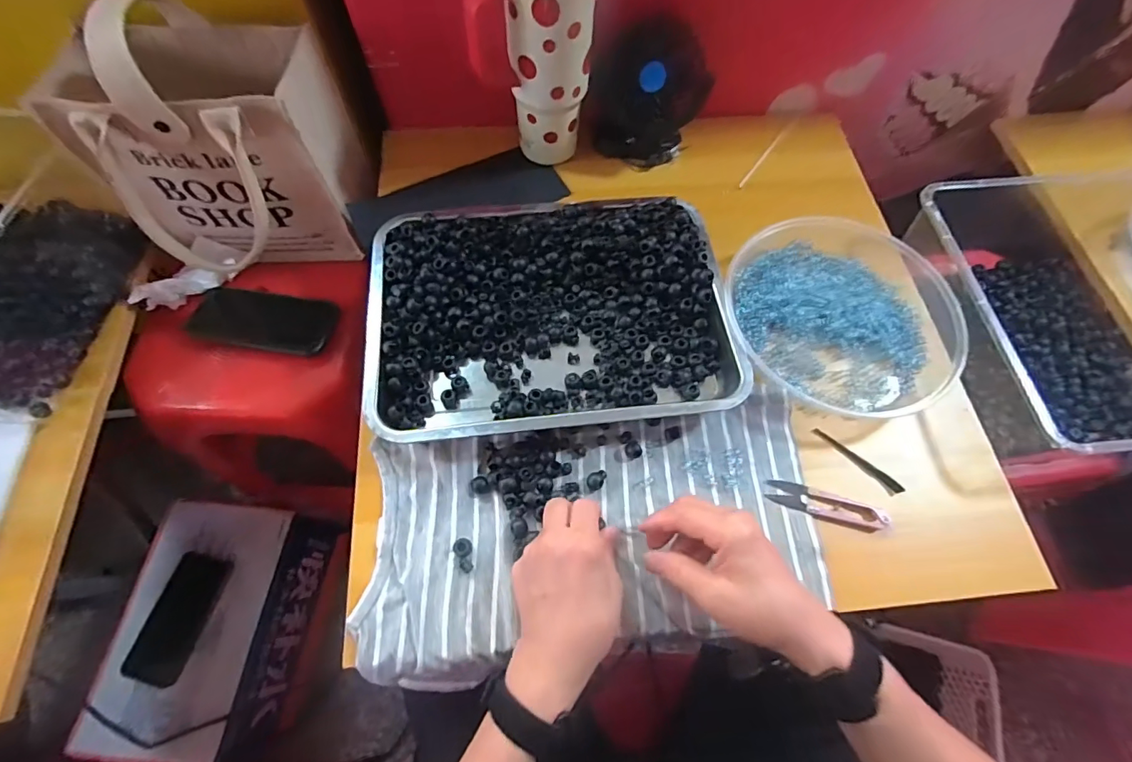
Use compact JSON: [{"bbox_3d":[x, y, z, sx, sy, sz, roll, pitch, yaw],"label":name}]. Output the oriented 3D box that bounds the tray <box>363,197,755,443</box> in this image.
[{"bbox_3d":[-0.015,-0.069,0.491,0.339,0.045,0.244,-6,67,-4],"label":"tray"}]

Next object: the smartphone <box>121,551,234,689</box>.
[{"bbox_3d":[-0.562,0.343,0.717,0.081,0.017,0.170,11,67,3],"label":"smartphone"}]

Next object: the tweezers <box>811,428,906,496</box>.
[{"bbox_3d":[0.273,0.074,0.461,0.089,0.011,0.008,41,71,15],"label":"tweezers"}]

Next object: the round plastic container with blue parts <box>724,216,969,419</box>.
[{"bbox_3d":[0.276,-0.076,0.505,0.228,0.039,0.231,1,67,-1],"label":"round plastic container with blue parts"}]

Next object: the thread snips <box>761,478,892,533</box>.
[{"bbox_3d":[0.233,0.111,0.439,0.101,0.008,0.026,18,67,6],"label":"thread snips"}]

